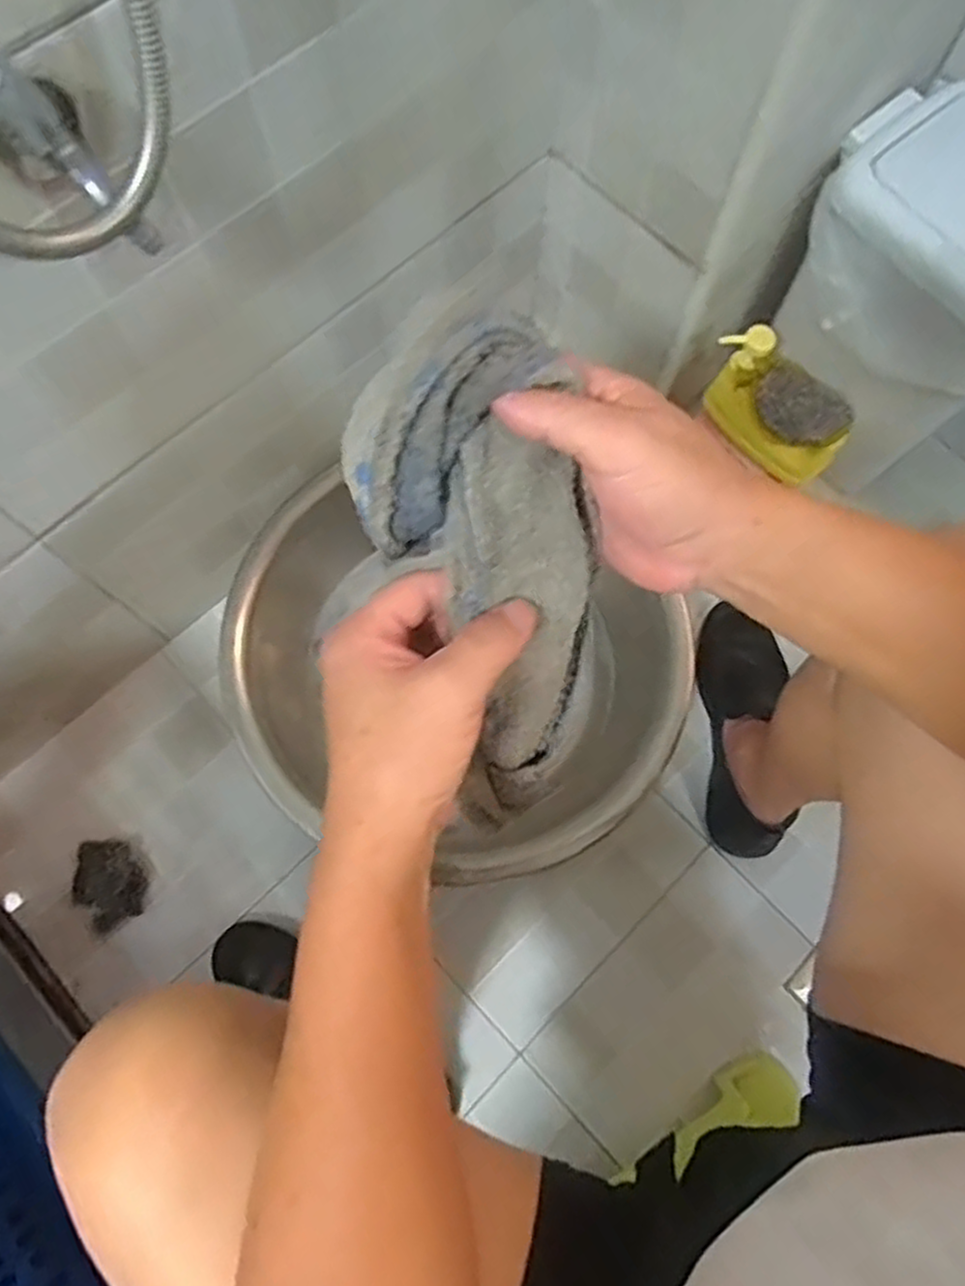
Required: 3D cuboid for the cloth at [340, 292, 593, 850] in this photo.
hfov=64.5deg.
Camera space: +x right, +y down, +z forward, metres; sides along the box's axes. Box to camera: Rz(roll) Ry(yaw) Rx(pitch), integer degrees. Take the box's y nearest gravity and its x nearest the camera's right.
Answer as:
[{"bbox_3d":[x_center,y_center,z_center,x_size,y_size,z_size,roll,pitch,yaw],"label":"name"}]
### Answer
[{"bbox_3d":[0.003,-0.019,0.387,0.099,0.275,0.069,-16,31,-7],"label":"cloth"}]

